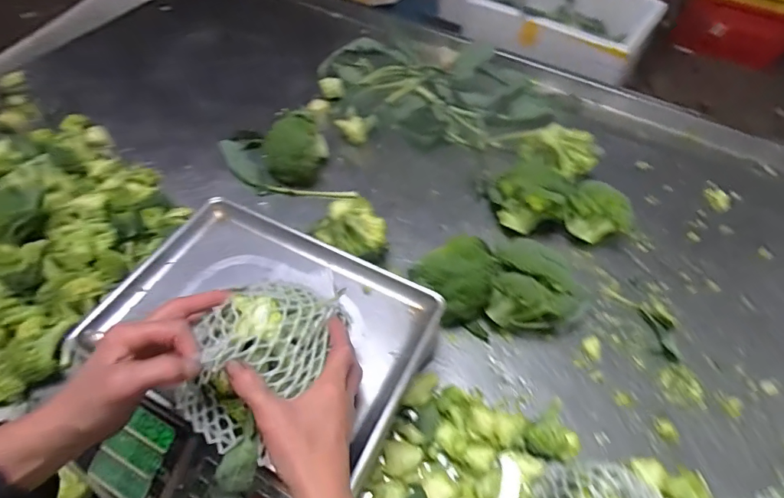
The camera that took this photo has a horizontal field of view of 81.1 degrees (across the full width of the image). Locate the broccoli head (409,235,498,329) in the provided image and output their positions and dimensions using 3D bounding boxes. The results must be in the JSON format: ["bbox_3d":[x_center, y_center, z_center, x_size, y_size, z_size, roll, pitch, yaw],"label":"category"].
[{"bbox_3d":[0.086,0.050,0.627,0.106,0.107,0.087,-34,61,-22],"label":"broccoli head"}]

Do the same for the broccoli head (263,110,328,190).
[{"bbox_3d":[-0.164,-0.167,0.774,0.104,0.098,0.081,-10,55,-8],"label":"broccoli head"}]

